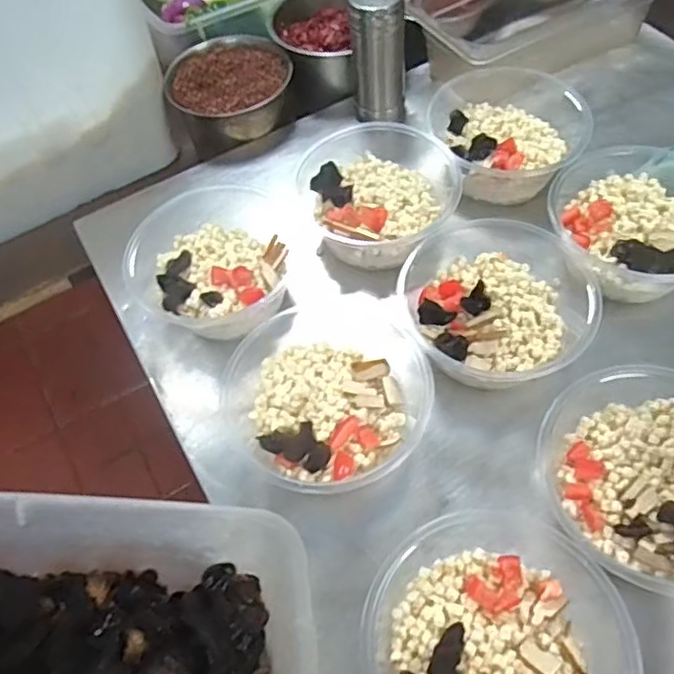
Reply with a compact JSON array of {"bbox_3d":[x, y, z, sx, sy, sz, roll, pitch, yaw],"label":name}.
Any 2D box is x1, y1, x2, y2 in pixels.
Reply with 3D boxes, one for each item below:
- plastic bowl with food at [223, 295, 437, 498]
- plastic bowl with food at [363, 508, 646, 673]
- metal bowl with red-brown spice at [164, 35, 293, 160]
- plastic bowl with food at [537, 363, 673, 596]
[{"bbox_3d":[-0.003,0.048,0.531,0.168,0.082,0.172,-2,58,4],"label":"plastic bowl with food"},{"bbox_3d":[0.107,0.203,0.426,0.162,0.074,0.184,8,59,10],"label":"plastic bowl with food"},{"bbox_3d":[-0.135,-0.309,0.805,0.157,0.079,0.132,-15,58,-5],"label":"metal bowl with red-brown spice"},{"bbox_3d":[0.247,0.114,0.477,0.159,0.064,0.146,-2,58,4],"label":"plastic bowl with food"}]

